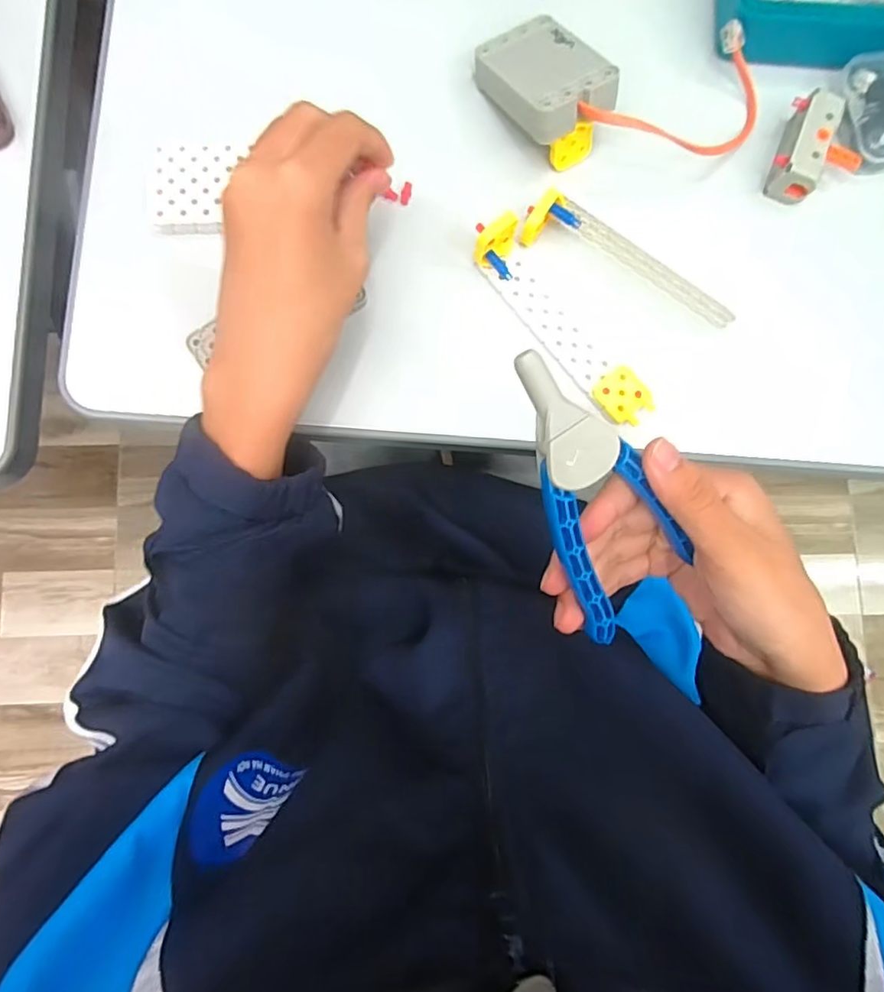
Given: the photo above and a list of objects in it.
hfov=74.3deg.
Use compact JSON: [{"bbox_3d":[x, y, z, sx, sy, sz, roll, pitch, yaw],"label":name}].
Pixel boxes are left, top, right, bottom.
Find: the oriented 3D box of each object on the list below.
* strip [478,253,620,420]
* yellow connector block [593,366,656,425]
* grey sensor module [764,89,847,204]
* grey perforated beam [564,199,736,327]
[{"bbox_3d":[0.066,-0.094,0.333,0.025,0.007,0.104,-38,86,-6],"label":"strip"},{"bbox_3d":[0.102,-0.055,0.326,0.026,0.008,0.030,-42,87,-6],"label":"yellow connector block"},{"bbox_3d":[0.207,-0.201,0.338,0.024,0.027,0.054,19,83,0],"label":"grey sensor module"},{"bbox_3d":[0.116,-0.131,0.331,0.111,0.016,0.008,33,83,1],"label":"grey perforated beam"}]

